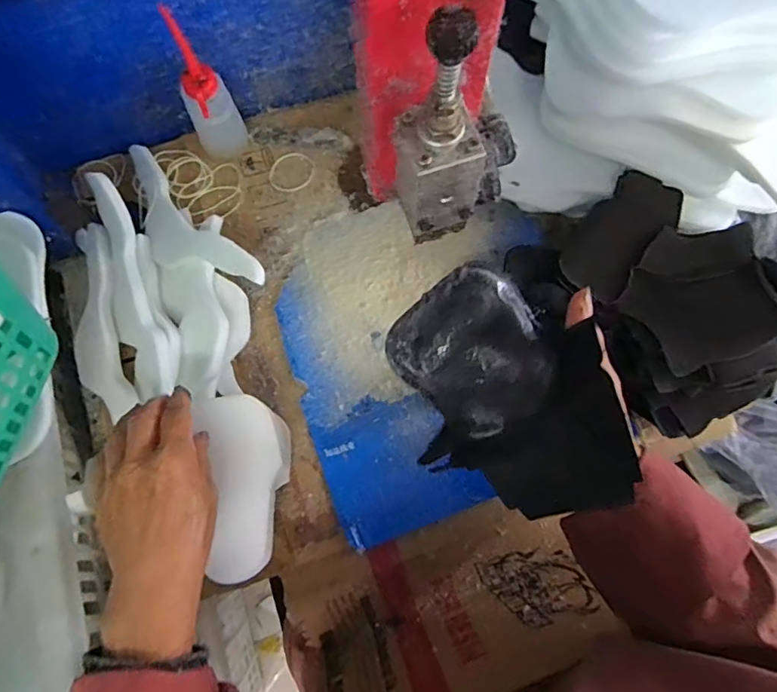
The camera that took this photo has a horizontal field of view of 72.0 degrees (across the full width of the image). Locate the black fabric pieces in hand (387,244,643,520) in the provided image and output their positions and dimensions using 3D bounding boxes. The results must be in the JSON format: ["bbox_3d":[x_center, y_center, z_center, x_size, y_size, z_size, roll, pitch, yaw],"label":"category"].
[{"bbox_3d":[0.076,0.032,0.373,0.129,0.031,0.171,-19,94,18],"label":"black fabric pieces in hand"}]

